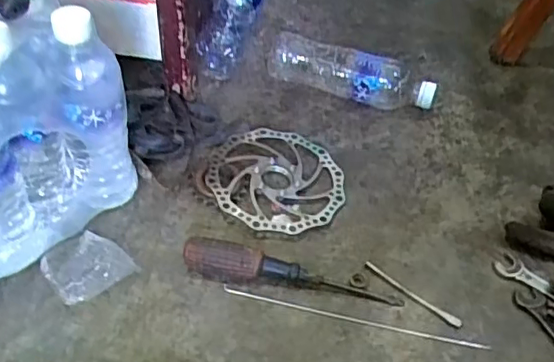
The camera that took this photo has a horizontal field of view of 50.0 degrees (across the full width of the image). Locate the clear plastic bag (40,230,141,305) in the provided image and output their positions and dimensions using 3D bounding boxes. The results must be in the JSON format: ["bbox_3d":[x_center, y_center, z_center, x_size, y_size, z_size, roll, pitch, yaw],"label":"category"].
[{"bbox_3d":[-0.181,0.083,0.569,0.075,0.022,0.068,36,54,24],"label":"clear plastic bag"}]

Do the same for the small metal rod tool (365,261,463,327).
[{"bbox_3d":[0.131,0.108,0.574,0.104,0.006,0.008,31,52,21],"label":"small metal rod tool"}]

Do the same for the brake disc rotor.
[{"bbox_3d":[-0.001,-0.004,0.657,0.146,0.010,0.146,6,47,-7],"label":"brake disc rotor"}]

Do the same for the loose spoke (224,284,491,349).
[{"bbox_3d":[0.073,0.129,0.561,0.251,0.004,0.010,12,48,6],"label":"loose spoke"}]

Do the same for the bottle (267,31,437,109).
[{"bbox_3d":[0.093,-0.138,0.755,0.212,0.059,0.053,18,49,11],"label":"bottle"}]

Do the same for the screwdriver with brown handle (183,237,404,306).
[{"bbox_3d":[0.014,0.087,0.572,0.209,0.032,0.028,10,48,4],"label":"screwdriver with brown handle"}]

